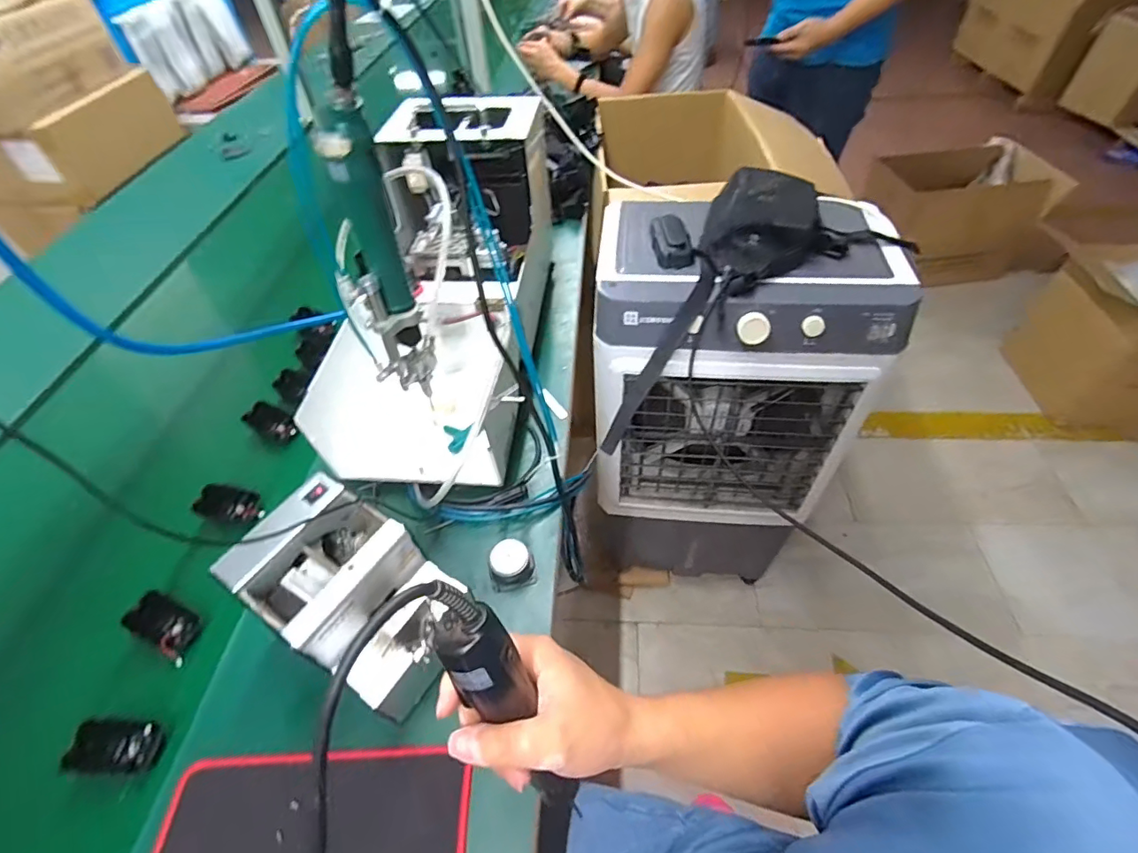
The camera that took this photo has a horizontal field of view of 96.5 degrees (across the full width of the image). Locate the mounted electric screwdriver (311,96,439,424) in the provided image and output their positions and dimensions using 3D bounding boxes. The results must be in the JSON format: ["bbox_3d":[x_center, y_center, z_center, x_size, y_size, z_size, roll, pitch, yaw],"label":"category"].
[{"bbox_3d":[-0.176,-0.134,0.472,0.051,0.276,0.063,10,52,12],"label":"mounted electric screwdriver"}]

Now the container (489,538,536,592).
[{"bbox_3d":[-0.065,0.156,0.576,0.047,0.034,0.043,-12,51,-6],"label":"container"}]

